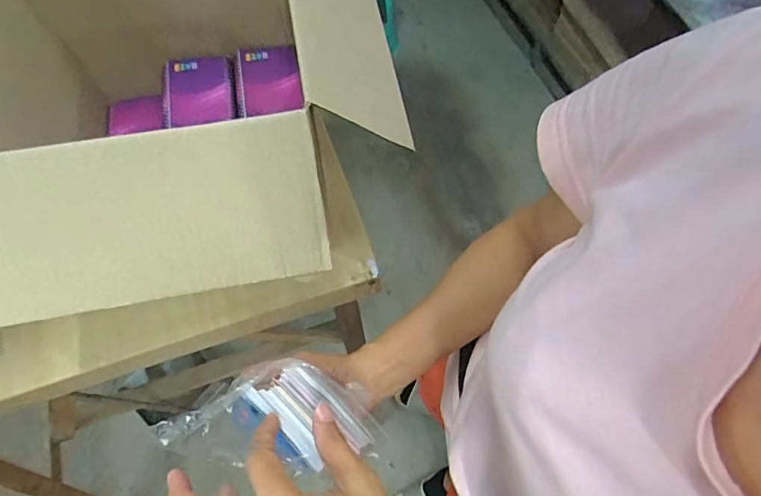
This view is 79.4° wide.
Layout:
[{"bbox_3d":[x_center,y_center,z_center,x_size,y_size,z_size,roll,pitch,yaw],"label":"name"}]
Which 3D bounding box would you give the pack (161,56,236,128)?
[{"bbox_3d":[-0.245,-0.213,0.611,0.091,0.024,0.132,-11,66,-6],"label":"pack"}]

